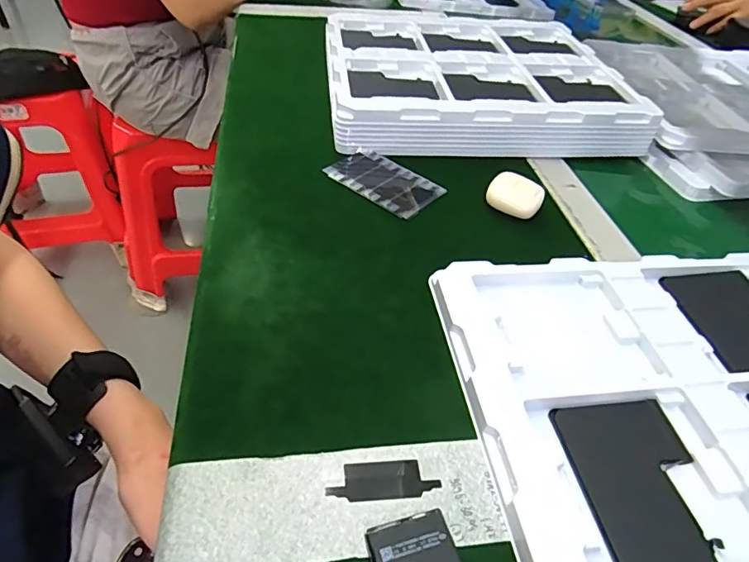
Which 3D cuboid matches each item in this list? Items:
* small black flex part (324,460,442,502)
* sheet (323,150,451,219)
[{"bbox_3d":[0.004,0.101,0.249,0.055,0.004,0.020,-1,45,-8],"label":"small black flex part"},{"bbox_3d":[0.008,-0.091,0.446,0.096,0.009,0.062,33,50,24],"label":"sheet"}]

